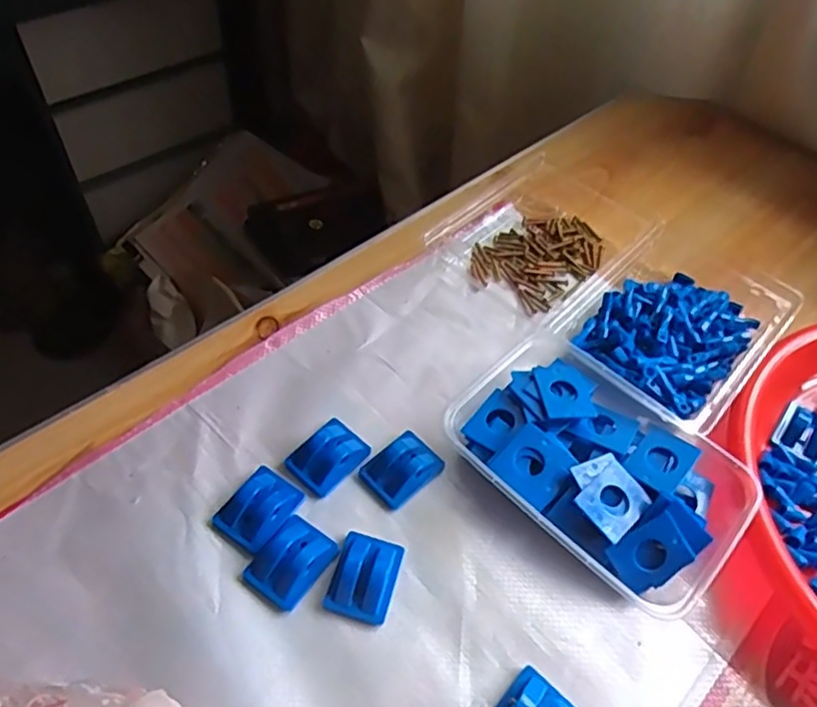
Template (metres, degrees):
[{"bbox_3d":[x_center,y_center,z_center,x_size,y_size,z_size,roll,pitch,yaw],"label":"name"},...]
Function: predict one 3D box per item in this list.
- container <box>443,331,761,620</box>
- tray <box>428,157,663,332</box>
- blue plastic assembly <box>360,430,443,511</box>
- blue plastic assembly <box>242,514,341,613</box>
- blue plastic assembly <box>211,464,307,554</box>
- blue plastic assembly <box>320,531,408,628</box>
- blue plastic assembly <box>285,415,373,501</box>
[{"bbox_3d":[0.110,0.067,0.388,0.167,0.036,0.123,38,58,23],"label":"container"},{"bbox_3d":[0.118,-0.103,0.524,0.169,0.033,0.135,-36,63,-29],"label":"tray"},{"bbox_3d":[-0.004,0.068,0.393,0.045,0.019,0.034,-35,62,-28],"label":"blue plastic assembly"},{"bbox_3d":[-0.064,0.112,0.352,0.034,0.012,0.045,32,56,19],"label":"blue plastic assembly"},{"bbox_3d":[-0.086,0.087,0.369,0.035,0.012,0.045,30,55,17],"label":"blue plastic assembly"},{"bbox_3d":[-0.024,0.121,0.350,0.034,0.016,0.044,16,52,7],"label":"blue plastic assembly"},{"bbox_3d":[-0.049,0.061,0.391,0.033,0.015,0.045,37,58,22],"label":"blue plastic assembly"}]

